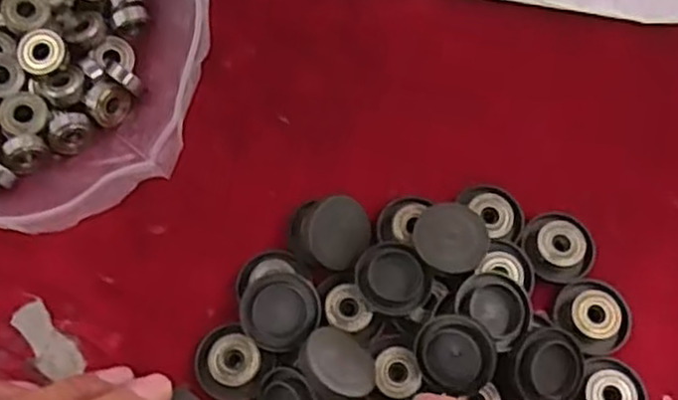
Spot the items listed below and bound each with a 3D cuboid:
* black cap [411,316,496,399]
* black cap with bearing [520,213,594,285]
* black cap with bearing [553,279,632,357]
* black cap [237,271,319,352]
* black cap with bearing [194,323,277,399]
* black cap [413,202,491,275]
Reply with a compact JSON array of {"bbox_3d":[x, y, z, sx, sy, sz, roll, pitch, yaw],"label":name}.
[{"bbox_3d":[0.047,0.064,0.308,0.031,0.014,0.032,13,94,4],"label":"black cap"},{"bbox_3d":[0.101,0.020,0.342,0.032,0.006,0.030,1,68,-3],"label":"black cap with bearing"},{"bbox_3d":[0.113,0.050,0.331,0.030,0.005,0.033,1,68,-3],"label":"black cap with bearing"},{"bbox_3d":[-0.025,0.047,0.321,0.033,0.006,0.033,3,81,-17],"label":"black cap"},{"bbox_3d":[-0.045,0.069,0.316,0.031,0.012,0.028,28,69,8],"label":"black cap with bearing"},{"bbox_3d":[0.049,0.018,0.333,0.032,0.014,0.033,1,68,-3],"label":"black cap"}]

